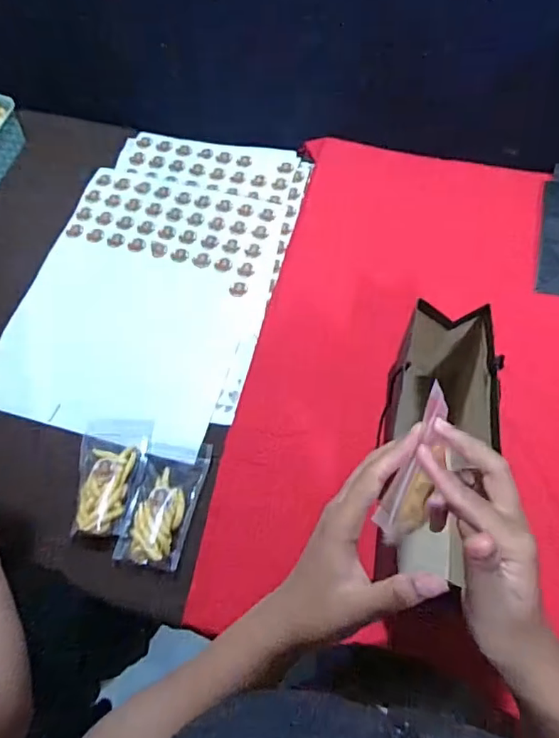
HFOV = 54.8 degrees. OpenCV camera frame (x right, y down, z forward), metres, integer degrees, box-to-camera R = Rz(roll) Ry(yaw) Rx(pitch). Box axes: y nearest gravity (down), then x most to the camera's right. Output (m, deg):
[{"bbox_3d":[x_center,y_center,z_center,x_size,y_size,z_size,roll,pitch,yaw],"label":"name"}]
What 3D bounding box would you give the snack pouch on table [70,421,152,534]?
[{"bbox_3d":[-0.234,0.144,0.734,0.098,0.045,0.160,-2,65,3],"label":"snack pouch on table"}]

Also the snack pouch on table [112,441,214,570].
[{"bbox_3d":[-0.150,0.176,0.717,0.092,0.037,0.166,6,65,6],"label":"snack pouch on table"}]

